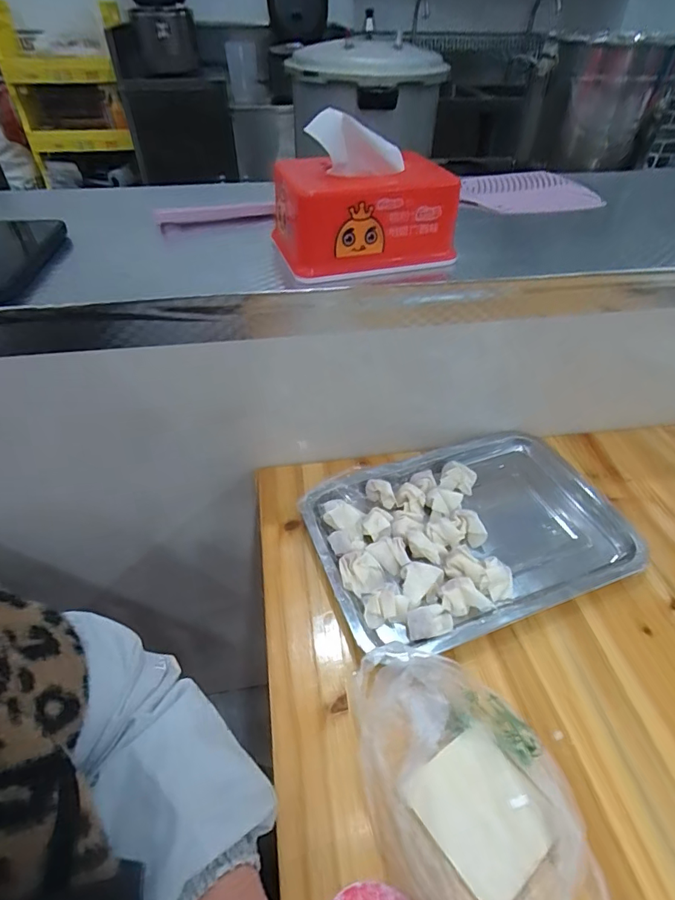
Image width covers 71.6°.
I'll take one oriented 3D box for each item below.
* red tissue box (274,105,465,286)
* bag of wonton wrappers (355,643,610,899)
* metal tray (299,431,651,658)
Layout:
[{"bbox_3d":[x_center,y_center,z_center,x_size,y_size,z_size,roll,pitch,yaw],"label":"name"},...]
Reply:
[{"bbox_3d":[0.024,-0.227,0.422,0.158,0.102,0.091,-11,46,-11],"label":"red tissue box"},{"bbox_3d":[0.084,0.228,0.317,0.119,0.038,0.187,-9,46,-10],"label":"bag of wonton wrappers"},{"bbox_3d":[0.136,0.076,0.481,0.310,0.025,0.205,-14,47,-15],"label":"metal tray"}]

